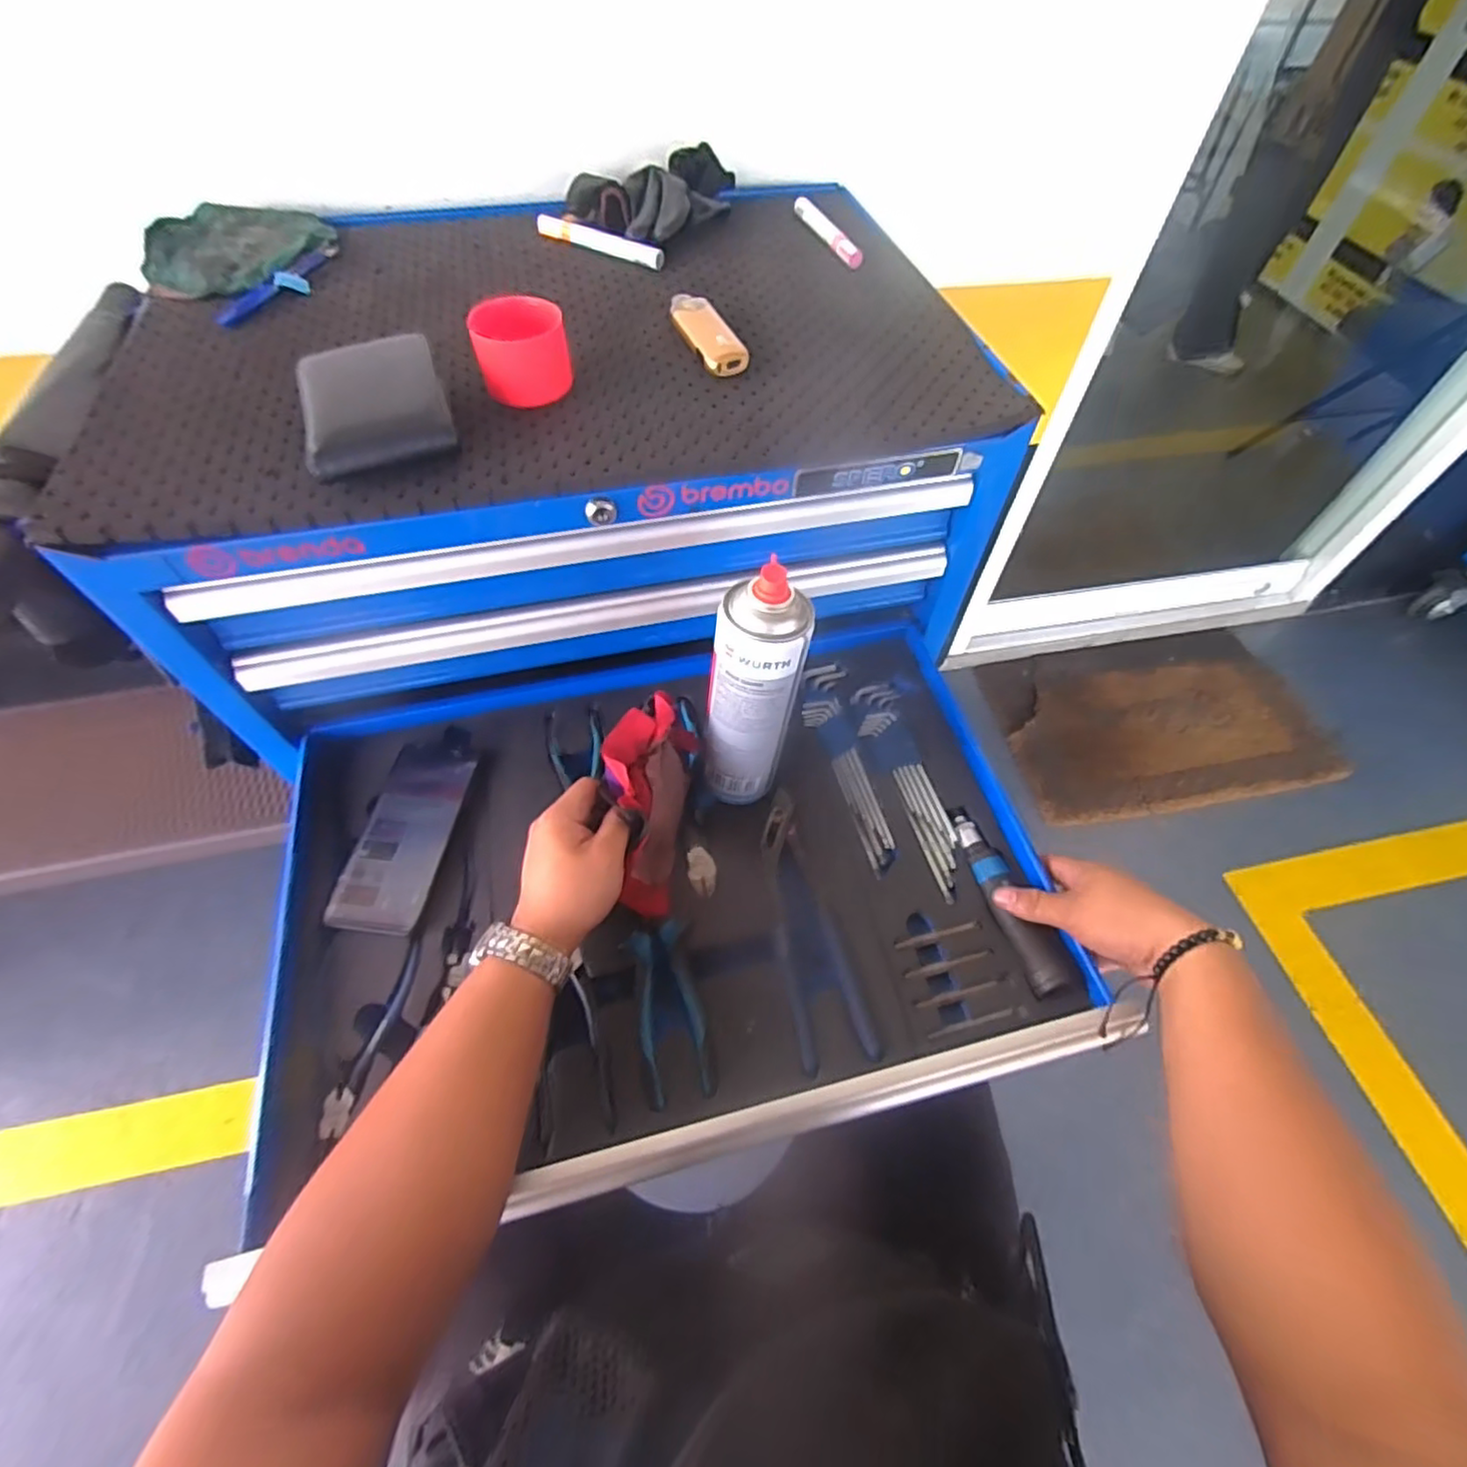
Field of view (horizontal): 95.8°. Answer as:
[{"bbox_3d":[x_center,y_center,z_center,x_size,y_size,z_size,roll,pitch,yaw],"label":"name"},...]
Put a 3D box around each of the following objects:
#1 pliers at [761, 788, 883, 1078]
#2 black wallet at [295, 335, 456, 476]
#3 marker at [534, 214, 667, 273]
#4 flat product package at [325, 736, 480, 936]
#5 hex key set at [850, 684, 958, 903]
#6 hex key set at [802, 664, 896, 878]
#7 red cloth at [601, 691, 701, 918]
[{"bbox_3d":[0.057,0.146,0.527,0.055,0.011,0.213,-9,57,-7],"label":"pliers"},{"bbox_3d":[-0.241,-0.221,0.446,0.090,0.046,0.102,-16,58,-12],"label":"black wallet"},{"bbox_3d":[-0.128,-0.467,0.629,0.138,0.016,0.017,27,59,16],"label":"marker"},{"bbox_3d":[-0.273,0.082,0.558,0.073,0.009,0.168,7,56,3],"label":"flat product package"},{"bbox_3d":[0.157,0.043,0.607,0.049,0.015,0.219,-8,56,-6],"label":"hex key set"},{"bbox_3d":[0.102,0.024,0.617,0.052,0.016,0.220,-6,56,-5],"label":"hex key set"},{"bbox_3d":[-0.068,0.052,0.508,0.053,0.116,0.134,9,56,5],"label":"red cloth"}]

